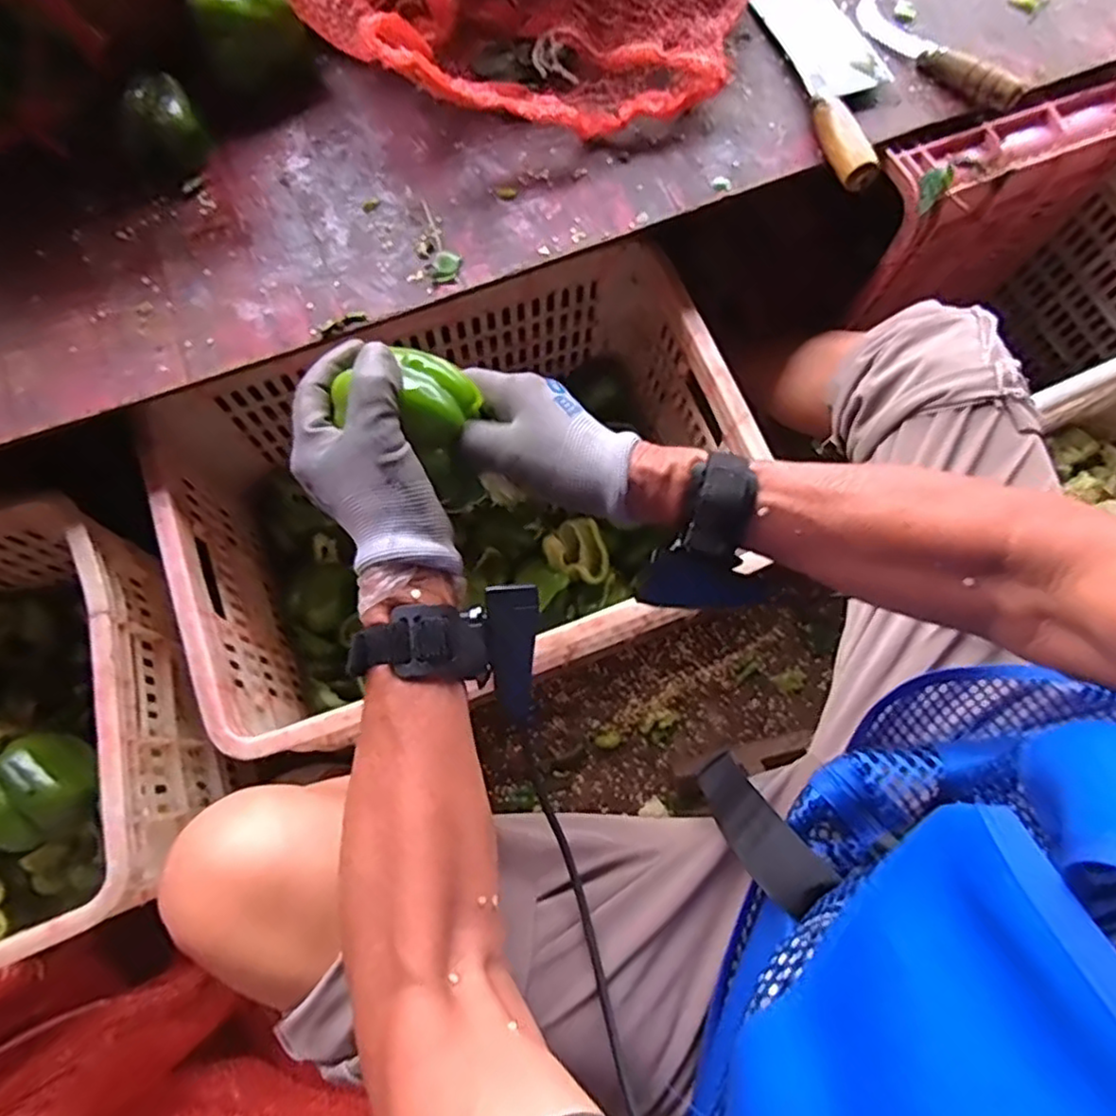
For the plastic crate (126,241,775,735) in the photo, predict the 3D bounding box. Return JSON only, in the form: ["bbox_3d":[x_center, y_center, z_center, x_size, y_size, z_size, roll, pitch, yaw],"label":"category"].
[{"bbox_3d":[-0.088,-0.066,0.704,0.535,0.241,0.373,-24,78,-9],"label":"plastic crate"}]

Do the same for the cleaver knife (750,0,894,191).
[{"bbox_3d":[0.264,-0.451,0.620,0.092,0.035,0.262,-12,74,-5],"label":"cleaver knife"}]

